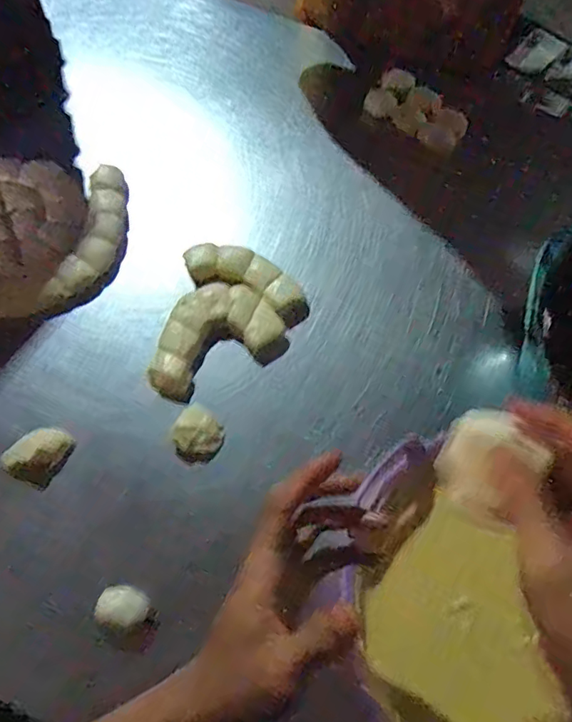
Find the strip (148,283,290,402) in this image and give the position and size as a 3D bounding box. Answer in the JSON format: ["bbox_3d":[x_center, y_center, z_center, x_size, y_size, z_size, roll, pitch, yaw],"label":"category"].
[{"bbox_3d":[-0.083,-0.031,0.596,0.152,0.023,0.104,-25,72,-10],"label":"strip"}]

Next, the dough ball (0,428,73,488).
[{"bbox_3d":[-0.248,0.093,0.539,0.042,0.027,0.057,22,70,7],"label":"dough ball"}]

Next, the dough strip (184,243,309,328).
[{"bbox_3d":[-0.044,-0.093,0.620,0.151,0.024,0.056,29,71,9],"label":"dough strip"}]

